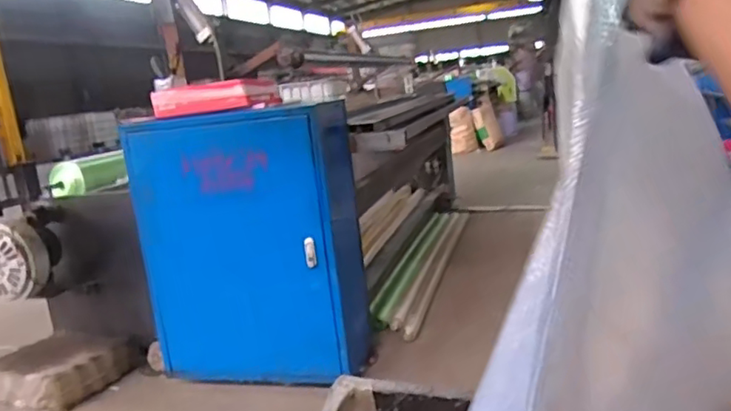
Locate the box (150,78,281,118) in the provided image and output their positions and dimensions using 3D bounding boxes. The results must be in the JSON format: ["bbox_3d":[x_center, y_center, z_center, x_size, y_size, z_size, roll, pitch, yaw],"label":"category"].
[{"bbox_3d":[-0.449,-0.328,1.801,0.315,0.079,0.228,-2,11,19],"label":"box"}]

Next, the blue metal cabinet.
[{"bbox_3d":[-0.373,0.146,1.908,0.682,0.856,0.242,-3,11,14],"label":"blue metal cabinet"}]

